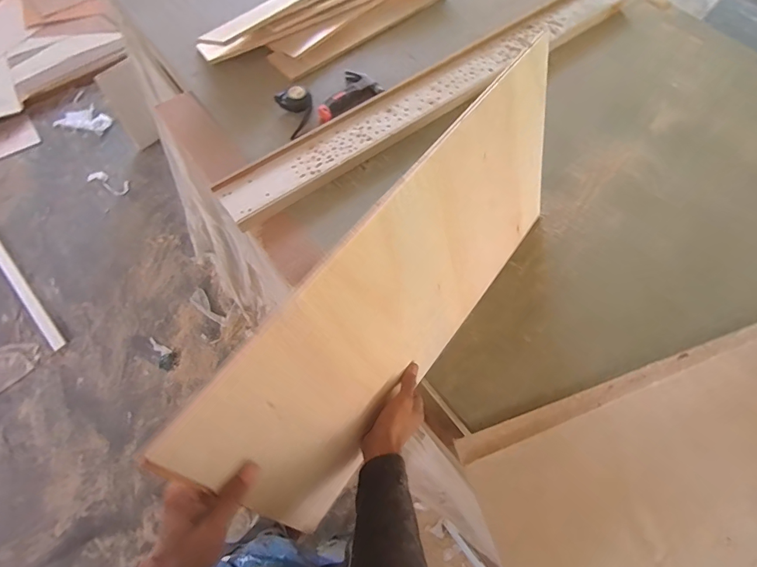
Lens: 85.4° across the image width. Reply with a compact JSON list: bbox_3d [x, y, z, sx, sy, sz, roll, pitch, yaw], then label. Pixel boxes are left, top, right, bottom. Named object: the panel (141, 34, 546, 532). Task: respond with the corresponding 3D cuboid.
[{"bbox_3d":[0.067,0.002,0.565,0.015,0.340,0.670,26,64,34],"label":"panel"}]

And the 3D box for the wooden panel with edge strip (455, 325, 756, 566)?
[{"bbox_3d":[0.499,0.276,0.634,0.707,0.027,0.303,-18,66,-9],"label":"wooden panel with edge strip"}]

